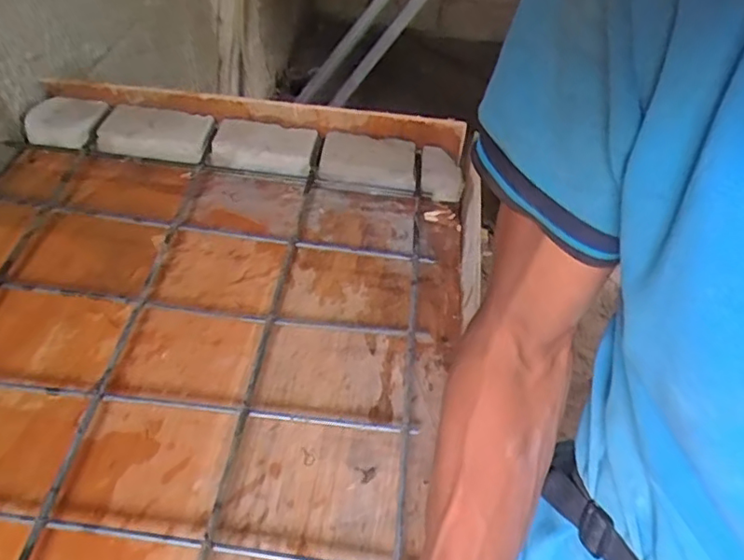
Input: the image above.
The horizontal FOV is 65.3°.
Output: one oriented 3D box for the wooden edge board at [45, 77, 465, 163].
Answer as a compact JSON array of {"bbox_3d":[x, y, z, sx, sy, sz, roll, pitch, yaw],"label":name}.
[{"bbox_3d":[-0.165,-0.230,0.821,0.582,0.070,0.030,9,49,2],"label":"wooden edge board"}]

